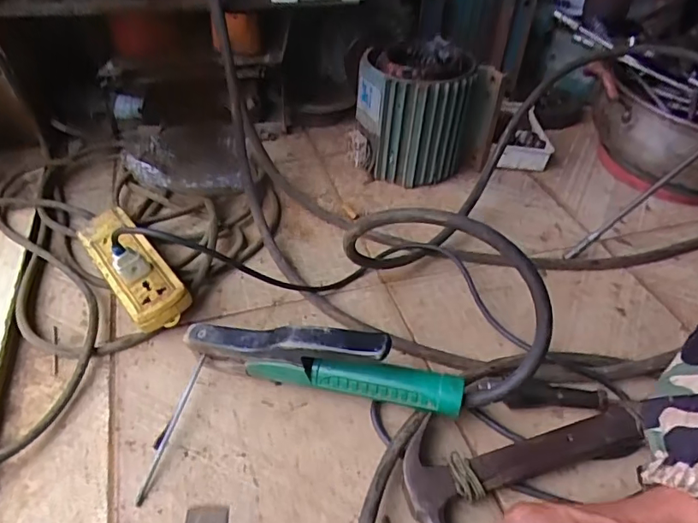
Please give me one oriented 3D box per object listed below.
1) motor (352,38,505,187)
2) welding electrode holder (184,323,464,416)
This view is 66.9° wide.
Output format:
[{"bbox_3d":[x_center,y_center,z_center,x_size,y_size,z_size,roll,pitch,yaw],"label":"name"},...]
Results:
[{"bbox_3d":[0.101,-0.222,0.807,0.183,0.175,0.169,2,41,-1],"label":"motor"},{"bbox_3d":[-0.027,0.089,0.478,0.256,0.098,0.029,11,42,9],"label":"welding electrode holder"}]

